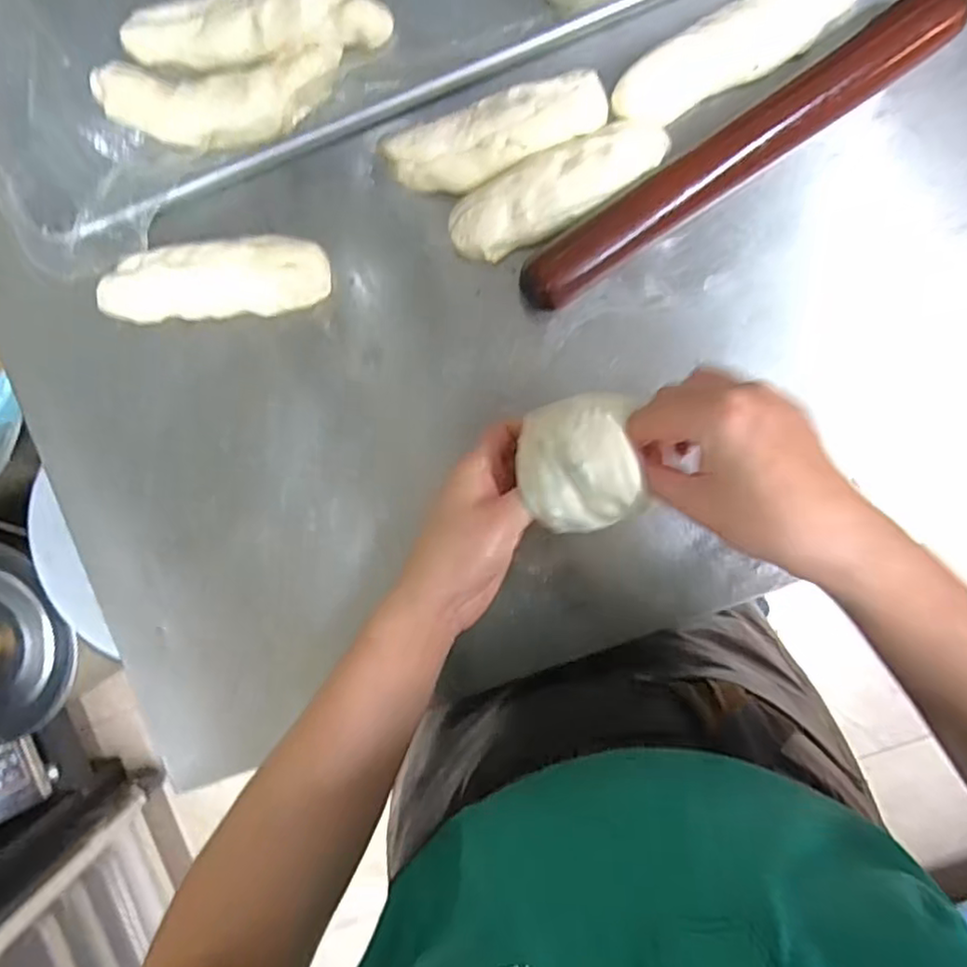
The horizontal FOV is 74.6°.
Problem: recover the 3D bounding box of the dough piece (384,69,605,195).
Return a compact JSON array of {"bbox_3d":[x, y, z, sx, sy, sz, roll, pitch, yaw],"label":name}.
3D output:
[{"bbox_3d":[0.011,-0.237,0.436,0.151,0.030,0.047,-18,93,4],"label":"dough piece"}]

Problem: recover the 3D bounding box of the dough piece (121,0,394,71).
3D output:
[{"bbox_3d":[-0.158,-0.317,0.436,0.180,0.026,0.044,-7,94,3],"label":"dough piece"}]

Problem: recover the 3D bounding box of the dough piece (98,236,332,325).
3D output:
[{"bbox_3d":[-0.192,-0.145,0.454,0.160,0.025,0.051,-2,94,3],"label":"dough piece"}]

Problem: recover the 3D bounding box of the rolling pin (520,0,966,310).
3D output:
[{"bbox_3d":[0.167,-0.221,0.430,0.324,0.036,0.040,-33,92,4],"label":"rolling pin"}]

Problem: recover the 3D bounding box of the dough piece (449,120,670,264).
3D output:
[{"bbox_3d":[0.050,-0.203,0.436,0.152,0.030,0.051,-28,92,4],"label":"dough piece"}]

